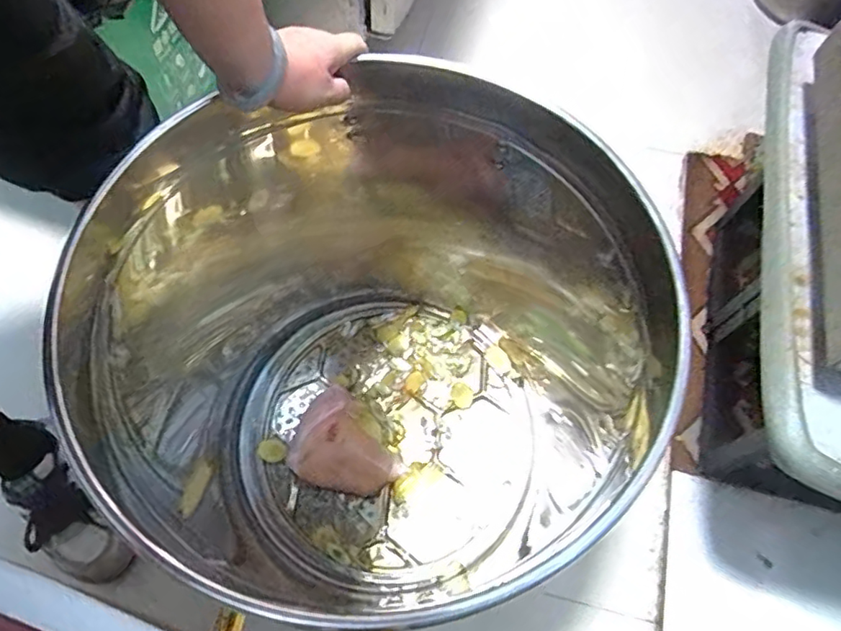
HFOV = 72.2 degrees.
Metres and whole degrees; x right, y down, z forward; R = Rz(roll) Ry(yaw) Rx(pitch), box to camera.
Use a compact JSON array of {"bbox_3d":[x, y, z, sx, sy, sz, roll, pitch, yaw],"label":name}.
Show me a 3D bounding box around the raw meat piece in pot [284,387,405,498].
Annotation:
[{"bbox_3d":[-0.106,0.190,0.789,0.142,0.077,0.115,41,70,16],"label":"raw meat piece in pot"}]

